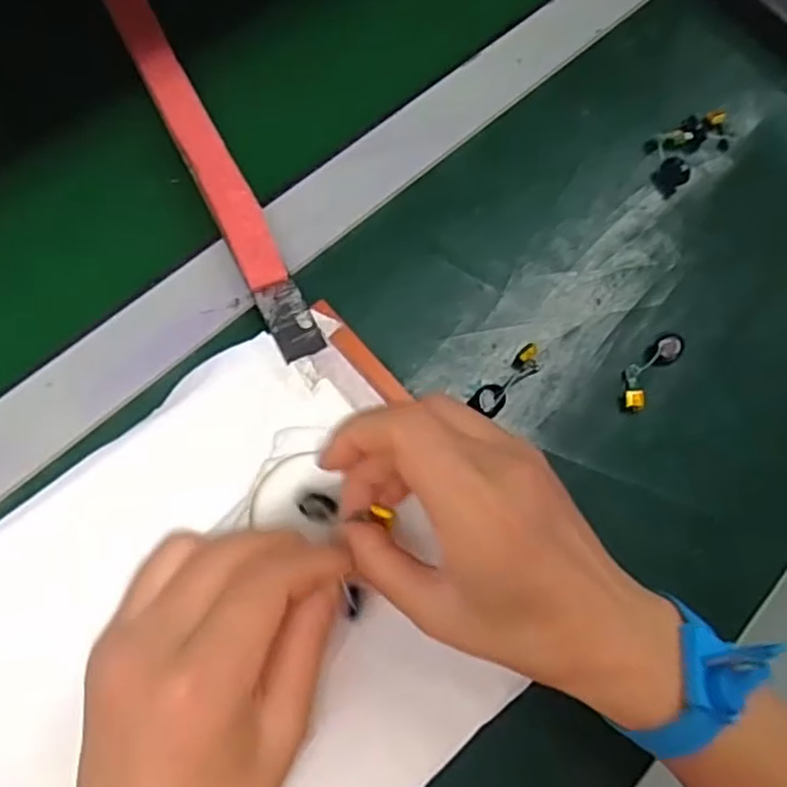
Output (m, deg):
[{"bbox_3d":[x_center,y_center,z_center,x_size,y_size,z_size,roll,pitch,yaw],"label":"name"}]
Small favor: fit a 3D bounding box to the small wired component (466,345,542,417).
[{"bbox_3d":[0.062,-0.008,0.372,0.046,0.006,0.016,-42,83,-19],"label":"small wired component"}]

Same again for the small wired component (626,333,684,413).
[{"bbox_3d":[0.142,-0.014,0.387,0.020,0.010,0.050,39,70,4],"label":"small wired component"}]

